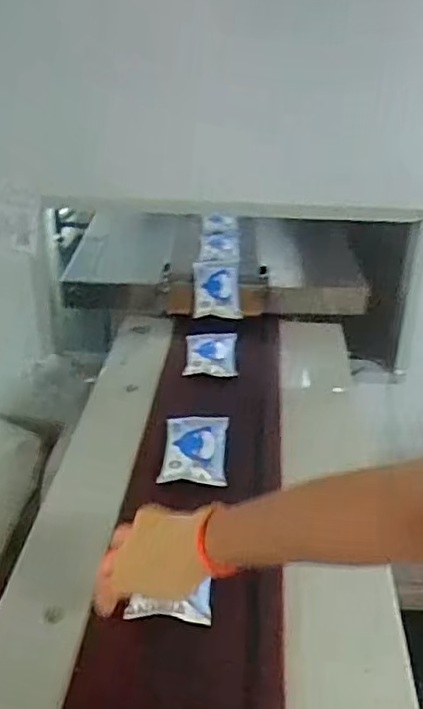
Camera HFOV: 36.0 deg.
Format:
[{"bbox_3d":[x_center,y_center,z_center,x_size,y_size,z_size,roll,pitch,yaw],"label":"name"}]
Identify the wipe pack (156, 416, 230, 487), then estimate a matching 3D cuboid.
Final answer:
[{"bbox_3d":[-0.022,0.127,0.905,0.088,0.015,0.142,4,30,0],"label":"wipe pack"}]

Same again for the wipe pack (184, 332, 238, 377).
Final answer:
[{"bbox_3d":[0.000,-0.005,1.145,0.090,0.019,0.124,3,30,0],"label":"wipe pack"}]

